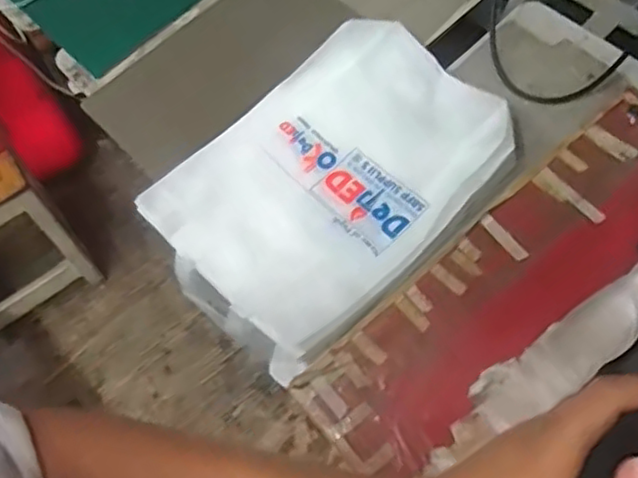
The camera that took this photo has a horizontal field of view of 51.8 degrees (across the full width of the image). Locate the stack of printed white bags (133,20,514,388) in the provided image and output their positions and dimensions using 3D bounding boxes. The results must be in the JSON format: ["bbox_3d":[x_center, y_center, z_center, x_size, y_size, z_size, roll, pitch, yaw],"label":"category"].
[{"bbox_3d":[0.018,-0.071,0.818,0.291,0.083,0.422,40,71,22],"label":"stack of printed white bags"}]

